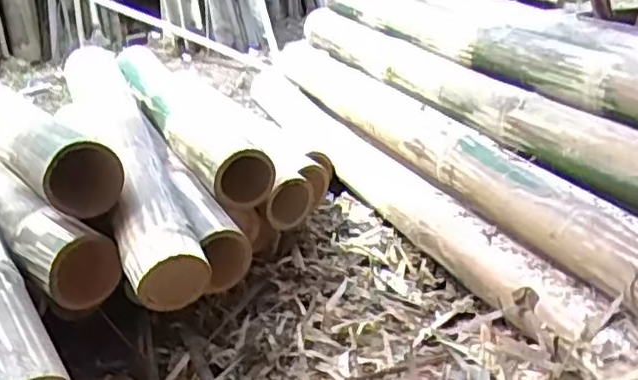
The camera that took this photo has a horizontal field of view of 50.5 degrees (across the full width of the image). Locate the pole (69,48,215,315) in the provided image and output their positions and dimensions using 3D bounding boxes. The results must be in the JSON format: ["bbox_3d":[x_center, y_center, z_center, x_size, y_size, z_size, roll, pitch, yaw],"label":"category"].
[{"bbox_3d":[-0.282,-0.053,1.017,0.110,0.088,0.556,-15,41,-18],"label":"pole"}]

